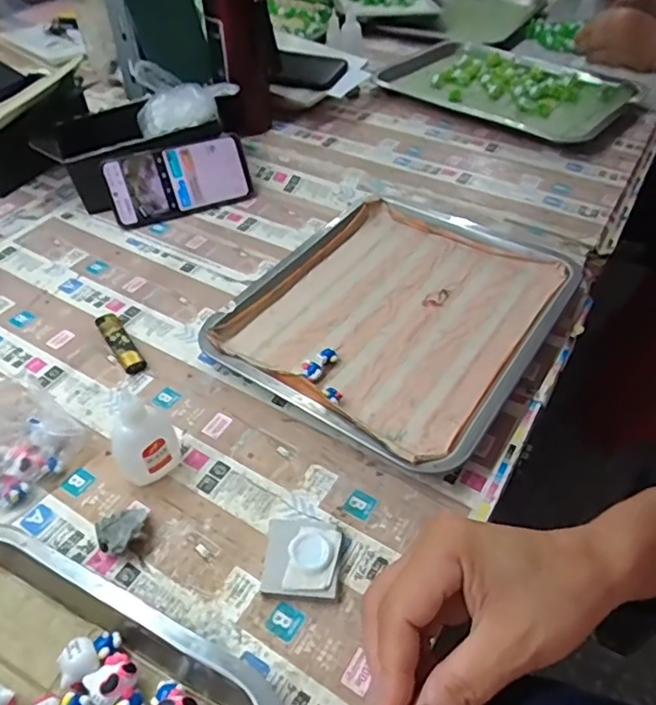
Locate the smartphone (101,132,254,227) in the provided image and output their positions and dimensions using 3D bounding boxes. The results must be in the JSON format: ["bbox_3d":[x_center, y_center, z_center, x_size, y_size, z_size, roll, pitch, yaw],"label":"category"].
[{"bbox_3d":[-0.177,-0.206,0.677,0.165,0.079,0.012,-18,18,-14],"label":"smartphone"}]

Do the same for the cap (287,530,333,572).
[{"bbox_3d":[-0.012,0.134,0.378,0.029,0.010,0.025,24,50,21],"label":"cap"}]

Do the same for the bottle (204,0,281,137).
[{"bbox_3d":[-0.108,-0.379,0.698,0.078,0.224,0.073,-3,47,-3],"label":"bottle"}]

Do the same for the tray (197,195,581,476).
[{"bbox_3d":[0.064,-0.040,0.548,0.260,0.037,0.296,28,51,23],"label":"tray"}]

